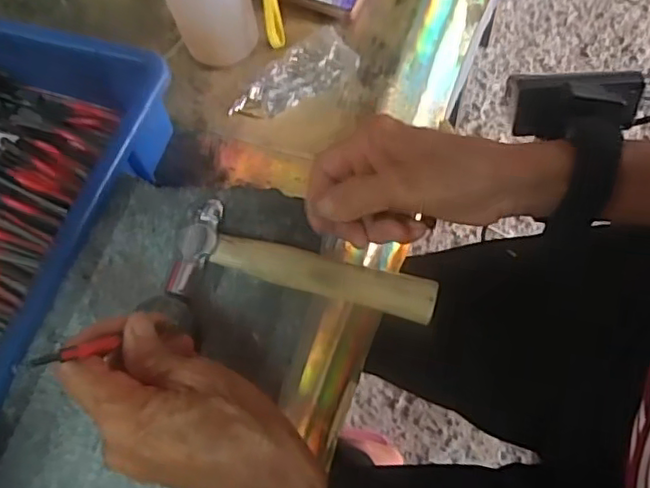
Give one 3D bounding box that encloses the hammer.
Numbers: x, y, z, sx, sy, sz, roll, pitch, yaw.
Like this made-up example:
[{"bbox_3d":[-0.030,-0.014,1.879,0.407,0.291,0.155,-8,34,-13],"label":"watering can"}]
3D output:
[{"bbox_3d":[-0.013,0.012,0.353,0.152,0.018,0.059,9,68,9],"label":"hammer"}]

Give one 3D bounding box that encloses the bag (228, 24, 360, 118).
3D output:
[{"bbox_3d":[-0.027,-0.134,0.483,0.102,0.016,0.050,-32,69,-11],"label":"bag"}]

